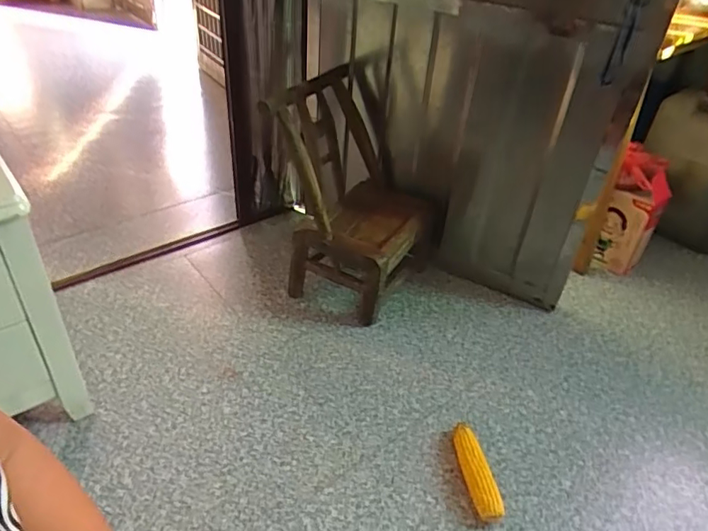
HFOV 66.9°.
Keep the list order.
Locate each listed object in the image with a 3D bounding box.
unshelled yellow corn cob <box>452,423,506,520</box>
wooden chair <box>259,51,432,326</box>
[{"bbox_3d":[0.223,0.376,0.993,0.050,0.055,0.188,-4,39,-14],"label":"unshelled yellow corn cob"},{"bbox_3d":[0.008,-0.163,1.295,0.320,0.521,0.348,15,39,14],"label":"wooden chair"}]

